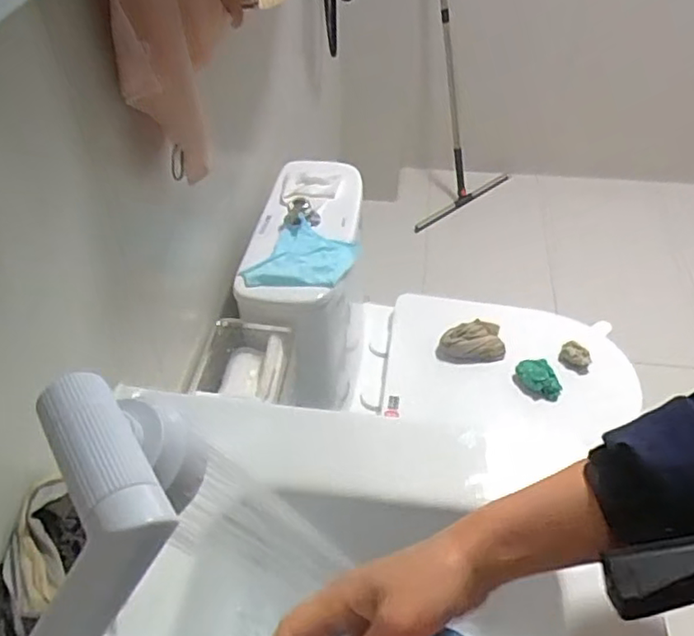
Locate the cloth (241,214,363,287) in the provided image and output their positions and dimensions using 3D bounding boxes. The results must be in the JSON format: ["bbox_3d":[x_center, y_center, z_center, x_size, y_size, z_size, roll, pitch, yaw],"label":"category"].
[{"bbox_3d":[-0.067,-0.090,0.948,0.135,0.021,0.152,18,48,16],"label":"cloth"}]

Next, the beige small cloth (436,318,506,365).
[{"bbox_3d":[0.246,0.043,1.263,0.137,0.043,0.084,-4,46,-5],"label":"beige small cloth"}]

